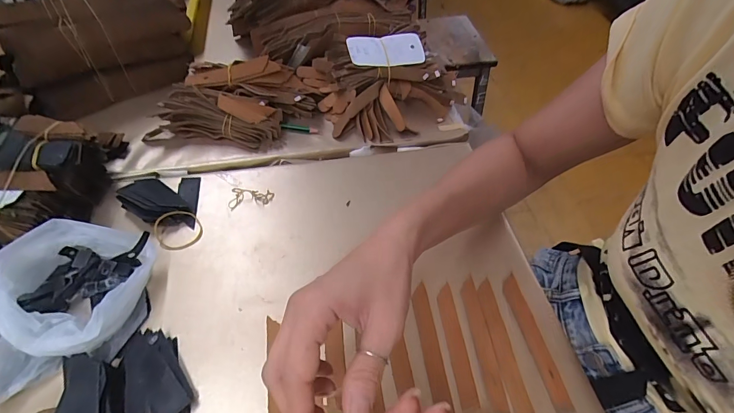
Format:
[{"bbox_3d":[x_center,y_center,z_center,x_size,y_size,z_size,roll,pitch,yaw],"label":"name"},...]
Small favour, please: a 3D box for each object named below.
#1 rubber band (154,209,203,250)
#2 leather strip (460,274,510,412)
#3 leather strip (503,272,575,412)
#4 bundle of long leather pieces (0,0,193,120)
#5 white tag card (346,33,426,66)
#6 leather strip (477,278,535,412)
[{"bbox_3d":[-0.204,0.027,0.403,0.046,0.011,0.044,5,68,-12],"label":"rubber band"},{"bbox_3d":[0.108,0.126,0.346,0.018,0.006,0.124,-2,53,-6],"label":"leather strip"},{"bbox_3d":[0.157,0.123,0.350,0.019,0.005,0.124,-7,53,-9],"label":"leather strip"},{"bbox_3d":[-0.367,-0.203,0.496,0.253,0.123,0.093,-25,58,-21],"label":"bundle of long leather pieces"},{"bbox_3d":[0.028,-0.215,0.512,0.101,0.009,0.051,-12,73,-9],"label":"white tag card"},{"bbox_3d":[0.126,0.128,0.345,0.017,0.005,0.124,-4,53,-7],"label":"leather strip"}]

